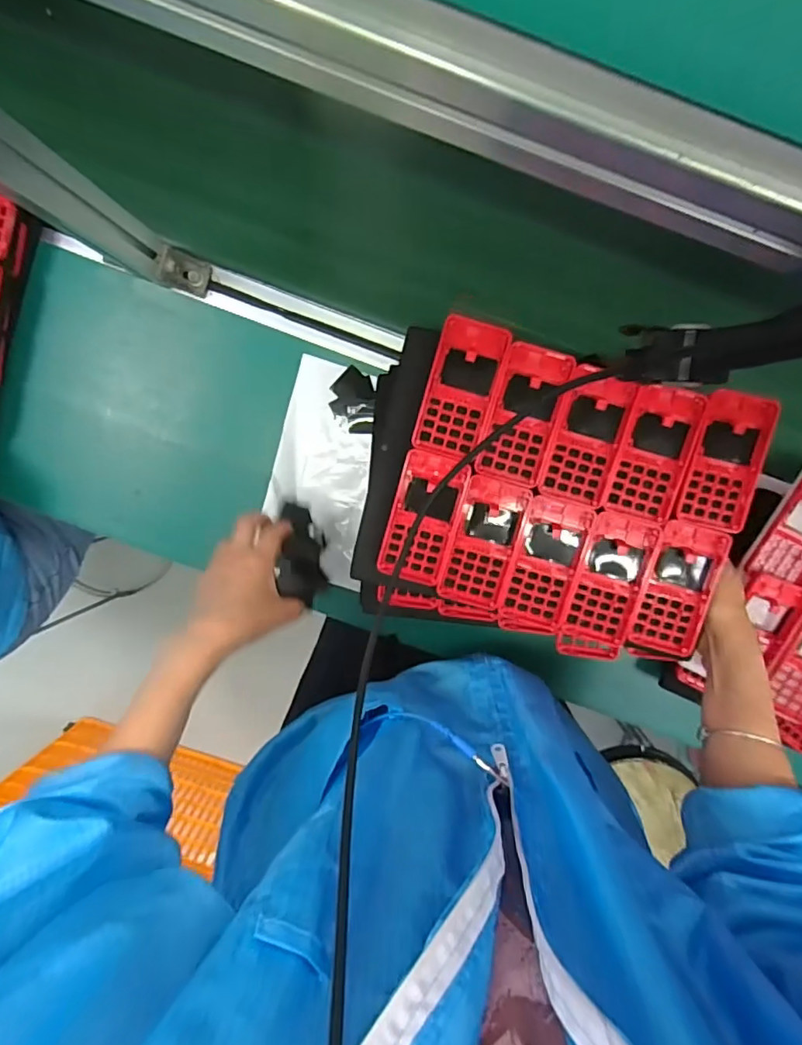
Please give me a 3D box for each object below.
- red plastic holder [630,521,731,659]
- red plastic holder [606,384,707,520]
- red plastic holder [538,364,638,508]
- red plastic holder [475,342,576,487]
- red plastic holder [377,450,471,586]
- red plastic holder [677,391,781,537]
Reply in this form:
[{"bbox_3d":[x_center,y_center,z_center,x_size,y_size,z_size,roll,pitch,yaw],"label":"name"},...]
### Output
[{"bbox_3d":[0.263,0.063,0.531,0.063,0.015,0.126,17,96,0],"label":"red plastic holder"},{"bbox_3d":[0.232,-0.064,0.508,0.063,0.014,0.118,15,99,1],"label":"red plastic holder"},{"bbox_3d":[0.173,-0.080,0.516,0.065,0.016,0.122,15,99,1],"label":"red plastic holder"},{"bbox_3d":[0.114,-0.101,0.514,0.058,0.026,0.124,15,99,1],"label":"red plastic holder"},{"bbox_3d":[0.022,-0.003,0.525,0.062,0.008,0.118,15,99,1],"label":"red plastic holder"},{"bbox_3d":[0.296,-0.056,0.508,0.063,0.023,0.123,13,99,1],"label":"red plastic holder"}]

